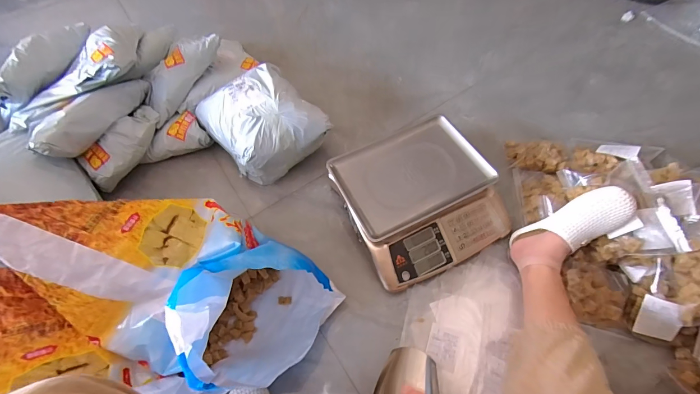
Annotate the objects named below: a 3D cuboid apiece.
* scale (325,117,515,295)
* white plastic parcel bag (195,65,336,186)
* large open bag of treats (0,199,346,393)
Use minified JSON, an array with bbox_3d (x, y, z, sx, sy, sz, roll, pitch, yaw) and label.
[{"bbox_3d":[0.163,-0.001,0.797,0.341,0.115,0.340,-26,60,-11],"label":"scale"},{"bbox_3d":[-0.238,-0.201,0.904,0.252,0.172,0.293,-37,63,-17],"label":"white plastic parcel bag"},{"bbox_3d":[-0.346,0.179,0.606,0.595,0.301,0.385,9,59,10],"label":"large open bag of treats"}]

